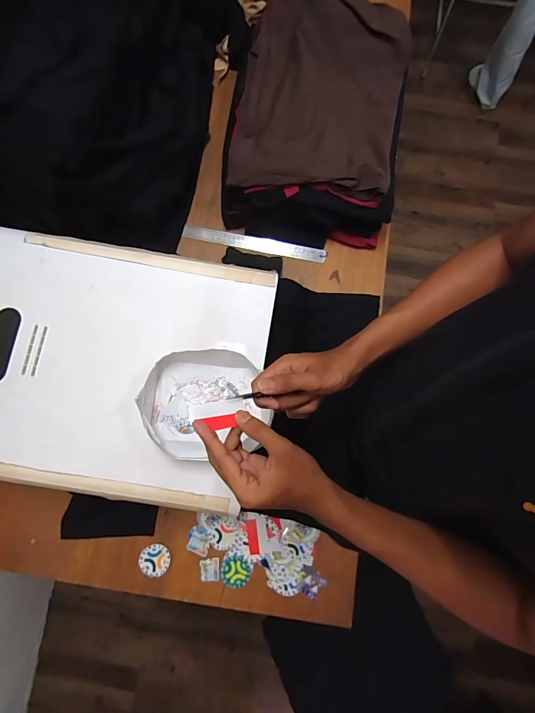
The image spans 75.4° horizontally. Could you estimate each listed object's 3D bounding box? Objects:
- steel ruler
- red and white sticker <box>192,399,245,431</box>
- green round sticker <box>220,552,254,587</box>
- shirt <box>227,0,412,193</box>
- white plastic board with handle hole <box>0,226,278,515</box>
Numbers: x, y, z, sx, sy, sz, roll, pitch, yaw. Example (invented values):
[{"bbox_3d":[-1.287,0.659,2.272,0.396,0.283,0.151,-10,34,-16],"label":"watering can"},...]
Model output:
[{"bbox_3d":[-0.028,-0.252,0.770,0.316,0.008,0.033,11,101,0],"label":"steel ruler"},{"bbox_3d":[-0.052,0.063,0.377,0.056,0.004,0.029,-5,73,-17],"label":"red and white sticker"},{"bbox_3d":[-0.058,0.404,0.656,0.057,0.007,0.060,0,79,-1],"label":"green round sticker"},{"bbox_3d":[0.114,-0.533,0.720,0.325,0.074,0.470,12,79,2],"label":"shirt"},{"bbox_3d":[-0.264,0.009,0.557,0.497,0.020,0.397,9,79,1],"label":"white plastic board with handle hole"}]

